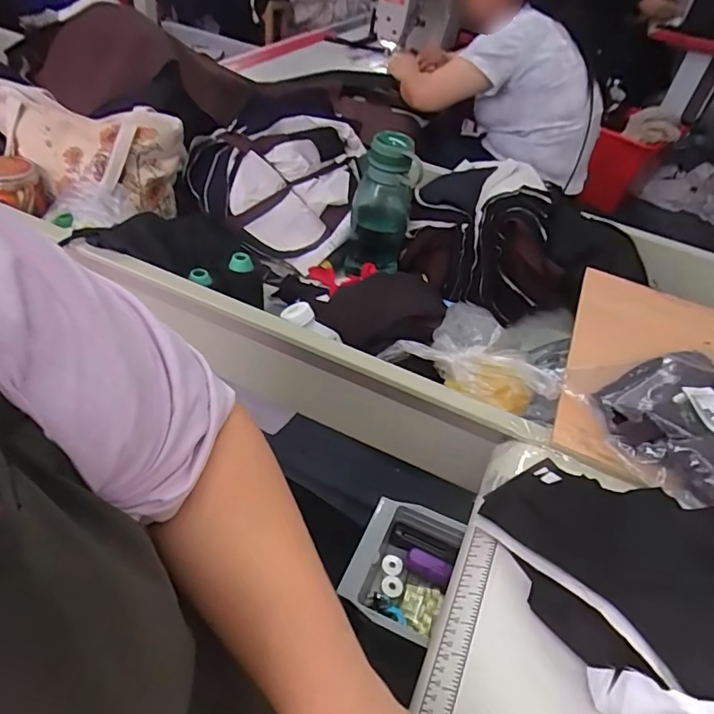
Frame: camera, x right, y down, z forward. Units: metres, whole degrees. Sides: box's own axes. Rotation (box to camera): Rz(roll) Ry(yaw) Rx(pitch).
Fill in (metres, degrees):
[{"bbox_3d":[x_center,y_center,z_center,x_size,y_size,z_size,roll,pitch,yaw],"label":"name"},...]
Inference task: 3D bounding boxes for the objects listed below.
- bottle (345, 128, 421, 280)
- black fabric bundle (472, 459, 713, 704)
[{"bbox_3d":[0.038,-0.241,0.826,0.093,0.226,0.096,8,44,-2],"label":"bottle"},{"bbox_3d":[0.239,0.209,0.365,0.129,0.088,0.357,-15,50,-25],"label":"black fabric bundle"}]

